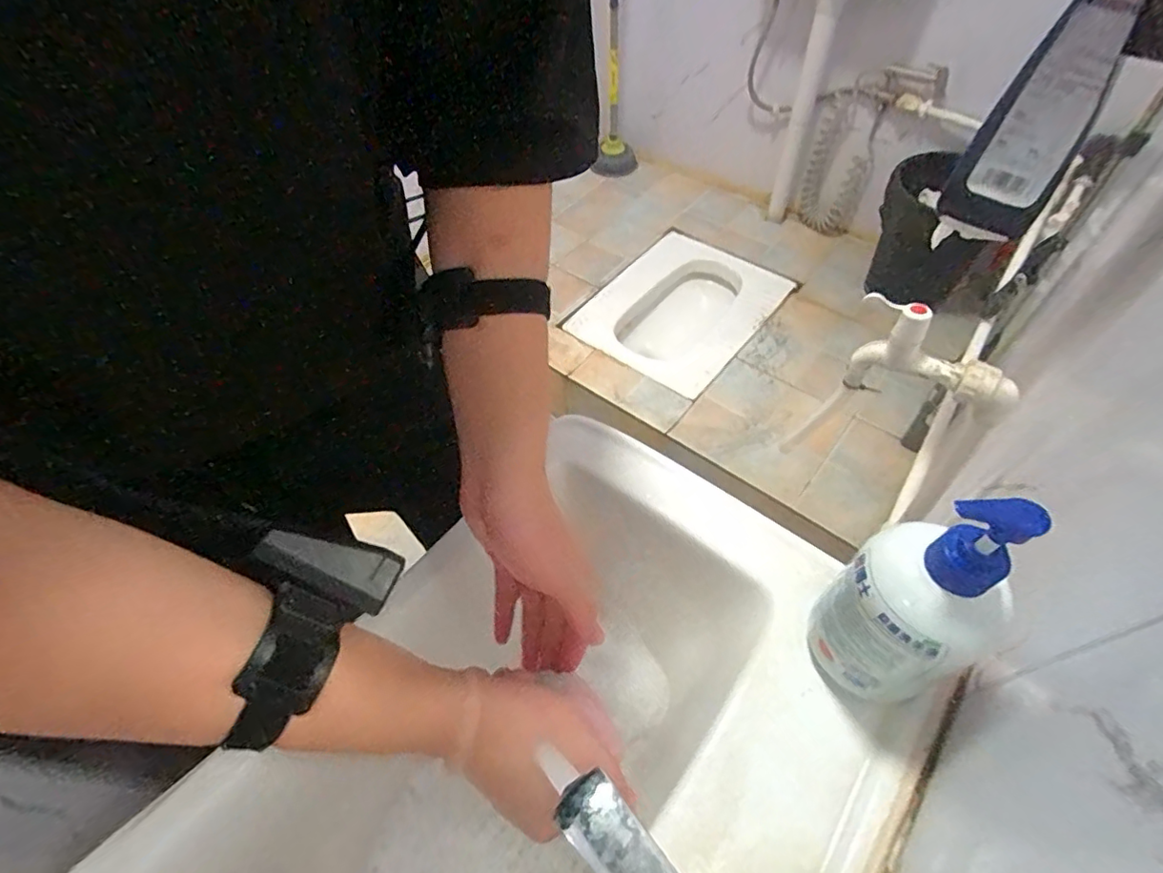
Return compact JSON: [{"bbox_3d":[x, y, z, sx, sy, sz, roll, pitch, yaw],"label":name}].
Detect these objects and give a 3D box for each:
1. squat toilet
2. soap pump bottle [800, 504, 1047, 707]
[{"bbox_3d":[0.254,-0.319,1.497,0.431,0.098,0.508,37,64,25],"label":"squat toilet"},{"bbox_3d":[0.182,0.095,0.312,0.064,0.179,0.073,-26,57,-15],"label":"soap pump bottle"}]

